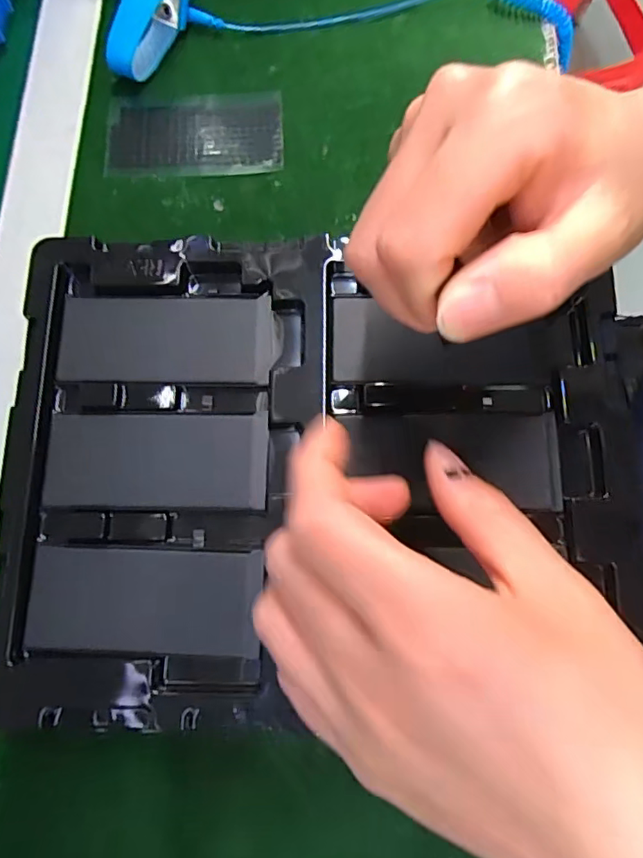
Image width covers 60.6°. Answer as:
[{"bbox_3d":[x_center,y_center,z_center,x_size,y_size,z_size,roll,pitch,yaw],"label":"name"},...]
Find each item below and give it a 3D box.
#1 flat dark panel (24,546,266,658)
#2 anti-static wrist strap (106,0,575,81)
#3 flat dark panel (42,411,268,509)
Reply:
[{"bbox_3d":[-0.075,0.073,0.233,0.097,0.005,0.042,1,76,0],"label":"flat dark panel"},{"bbox_3d":[0.015,-0.279,0.346,0.297,0.034,0.092,-6,76,-2],"label":"anti-static wrist strap"},{"bbox_3d":[-0.074,0.013,0.246,0.098,0.004,0.044,0,76,0],"label":"flat dark panel"}]

